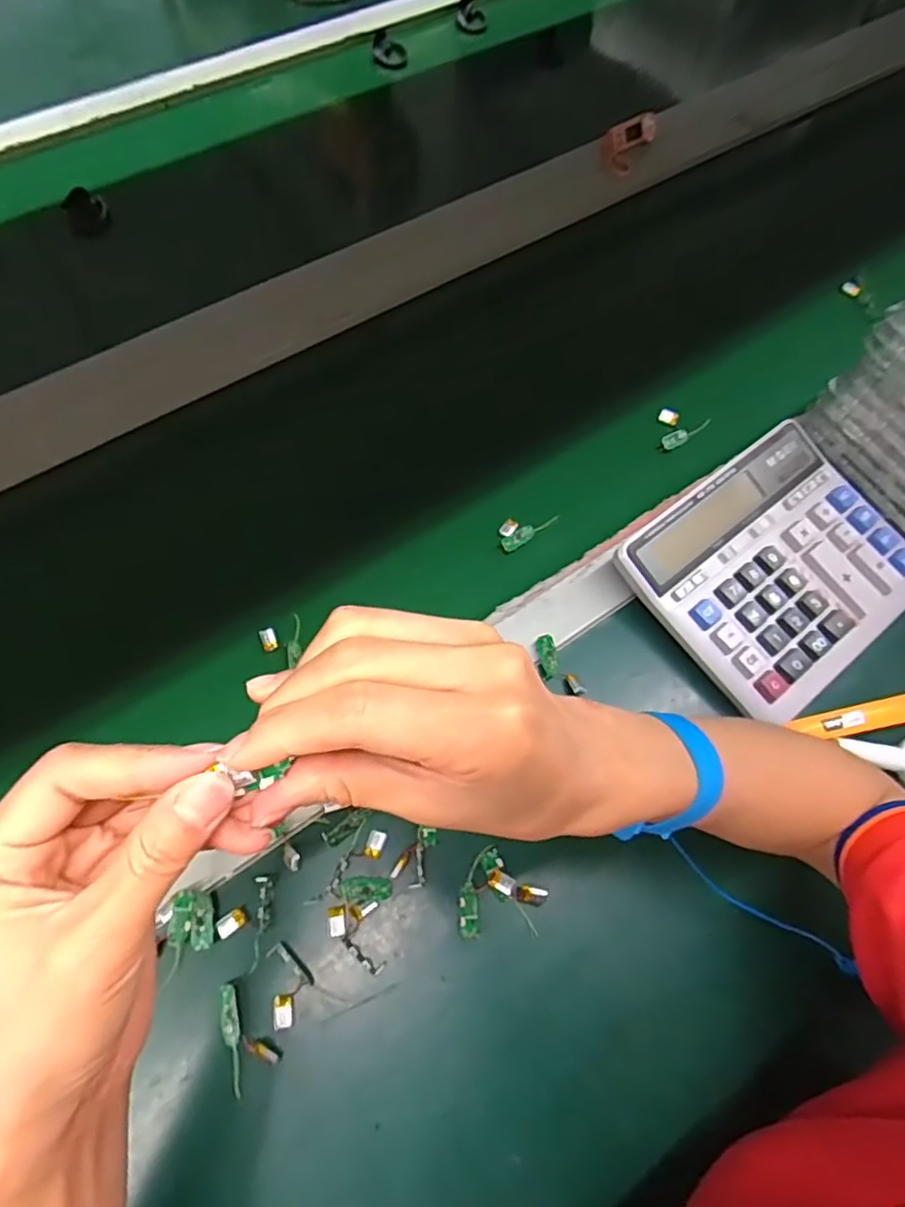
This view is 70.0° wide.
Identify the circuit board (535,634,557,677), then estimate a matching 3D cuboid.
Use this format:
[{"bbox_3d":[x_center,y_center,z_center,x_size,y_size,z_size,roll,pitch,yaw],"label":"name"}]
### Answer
[{"bbox_3d":[0.066,0.036,0.446,0.013,0.004,0.029,-24,65,22],"label":"circuit board"}]

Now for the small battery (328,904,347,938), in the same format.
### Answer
[{"bbox_3d":[-0.066,0.184,0.374,0.010,0.004,0.016,-6,66,-6],"label":"small battery"}]

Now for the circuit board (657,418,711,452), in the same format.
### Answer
[{"bbox_3d":[0.196,-0.144,0.548,0.050,0.010,0.014,-30,71,-16],"label":"circuit board"}]

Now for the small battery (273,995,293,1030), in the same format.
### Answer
[{"bbox_3d":[-0.093,0.225,0.355,0.010,0.004,0.016,-4,66,-5],"label":"small battery"}]

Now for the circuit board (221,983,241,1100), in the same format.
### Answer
[{"bbox_3d":[-0.119,0.235,0.349,0.010,0.005,0.053,-13,67,-9],"label":"circuit board"}]

